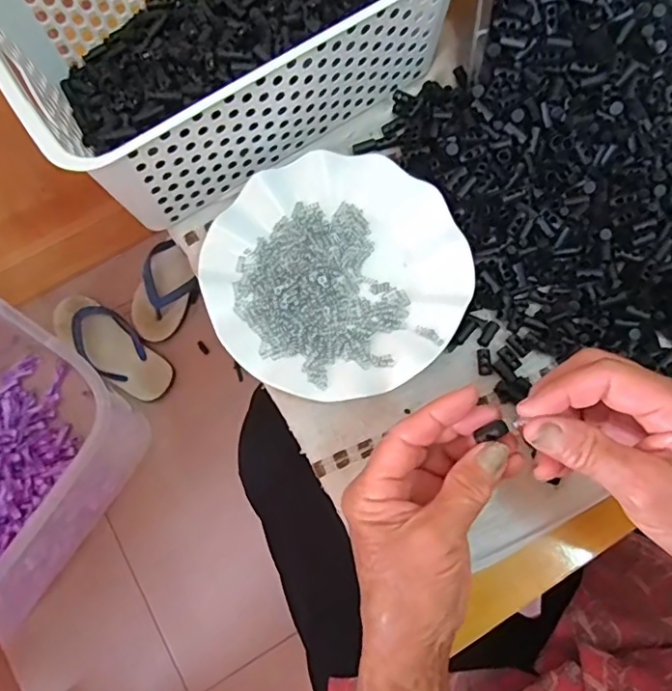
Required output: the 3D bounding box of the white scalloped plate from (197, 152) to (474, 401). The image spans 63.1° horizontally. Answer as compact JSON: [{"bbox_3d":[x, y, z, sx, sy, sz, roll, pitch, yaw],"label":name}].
[{"bbox_3d":[0.000,-0.053,0.396,0.179,0.020,0.179,0,76,1],"label":"white scalloped plate"}]

